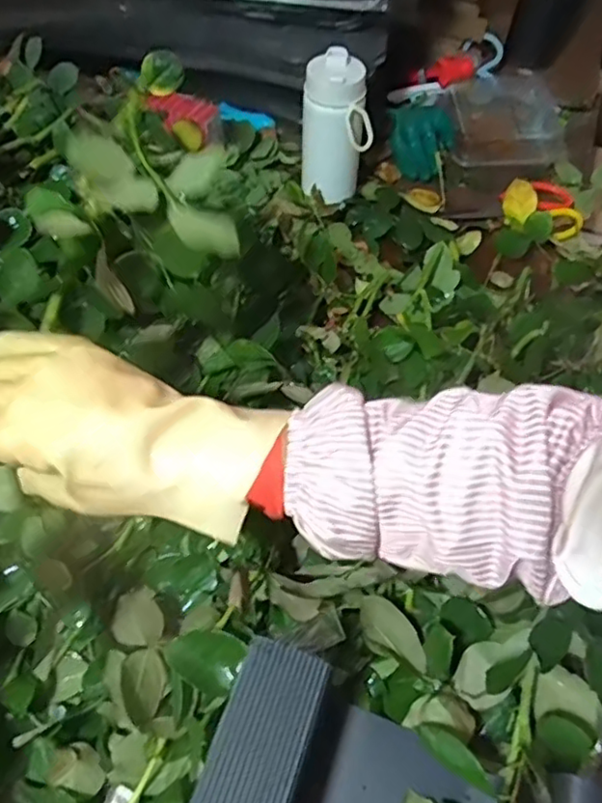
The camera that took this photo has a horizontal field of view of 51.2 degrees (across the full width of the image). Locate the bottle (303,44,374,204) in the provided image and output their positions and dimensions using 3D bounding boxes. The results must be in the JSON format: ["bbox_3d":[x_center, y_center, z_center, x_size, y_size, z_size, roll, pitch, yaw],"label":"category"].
[{"bbox_3d":[0.042,-0.322,0.768,0.077,0.175,0.076,1,57,0],"label":"bottle"}]

